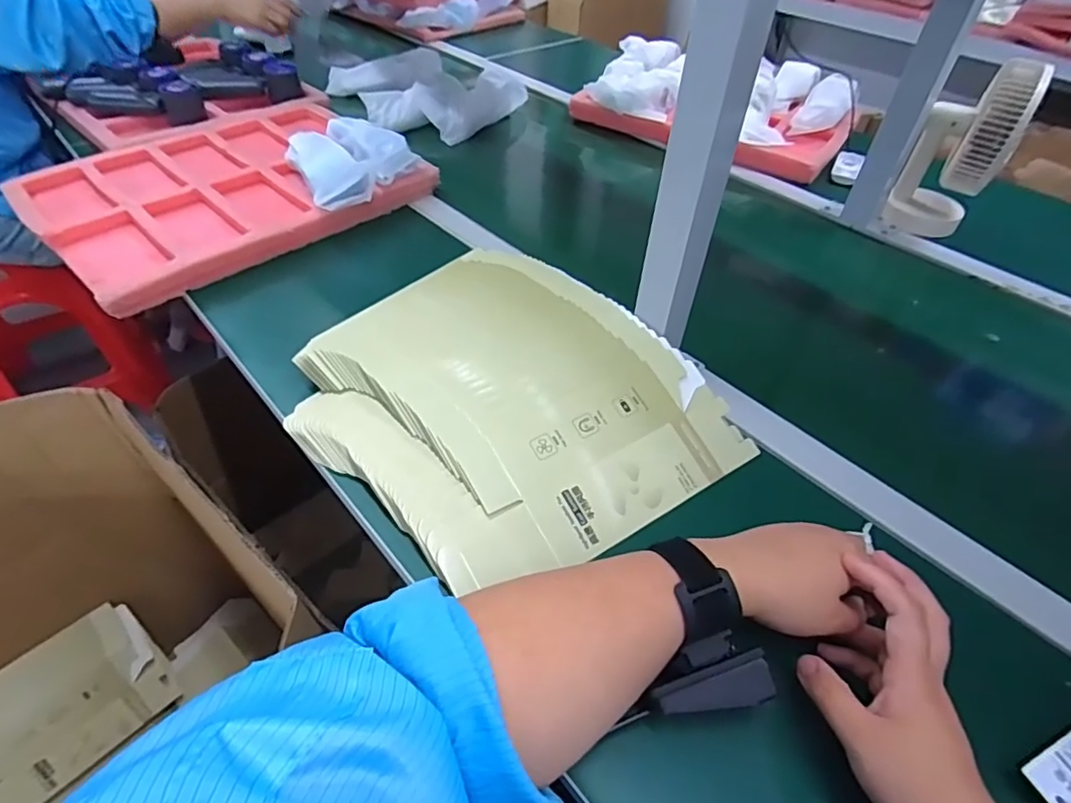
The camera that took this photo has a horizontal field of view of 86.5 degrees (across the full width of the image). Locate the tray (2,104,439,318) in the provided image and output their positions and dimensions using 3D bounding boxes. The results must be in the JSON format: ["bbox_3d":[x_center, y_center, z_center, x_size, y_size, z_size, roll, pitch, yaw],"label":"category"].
[{"bbox_3d":[-0.399,-0.283,0.749,0.342,0.036,0.422,35,54,27],"label":"tray"}]

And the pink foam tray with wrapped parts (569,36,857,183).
[{"bbox_3d":[0.325,-0.526,0.987,0.423,0.081,0.323,29,51,22],"label":"pink foam tray with wrapped parts"}]

